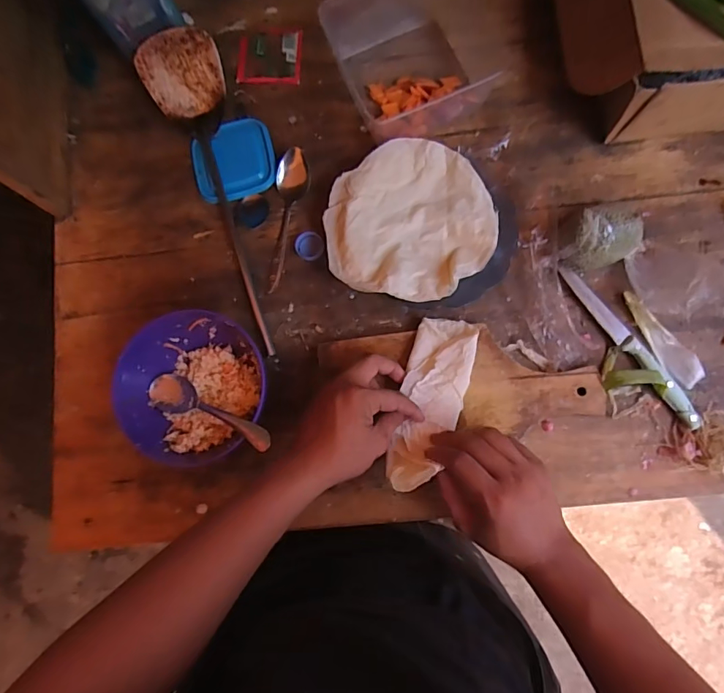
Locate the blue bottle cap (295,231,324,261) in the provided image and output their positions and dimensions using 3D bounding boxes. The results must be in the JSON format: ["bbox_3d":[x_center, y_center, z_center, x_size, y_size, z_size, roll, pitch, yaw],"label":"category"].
[{"bbox_3d":[-0.062,-0.119,0.551,0.034,0.008,0.032,-1,83,4],"label":"blue bottle cap"}]

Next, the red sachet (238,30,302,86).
[{"bbox_3d":[-0.116,-0.366,0.589,0.078,0.008,0.070,-1,83,4],"label":"red sachet"}]

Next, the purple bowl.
[{"bbox_3d":[-0.173,0.040,0.499,0.140,0.081,0.147,-1,83,4],"label":"purple bowl"}]

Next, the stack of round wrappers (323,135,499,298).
[{"bbox_3d":[0.051,-0.136,0.526,0.189,0.043,0.177,-39,82,-1],"label":"stack of round wrappers"}]

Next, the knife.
[{"bbox_3d":[0.290,-0.004,0.503,0.022,0.015,0.209,-35,82,-1],"label":"knife"}]

